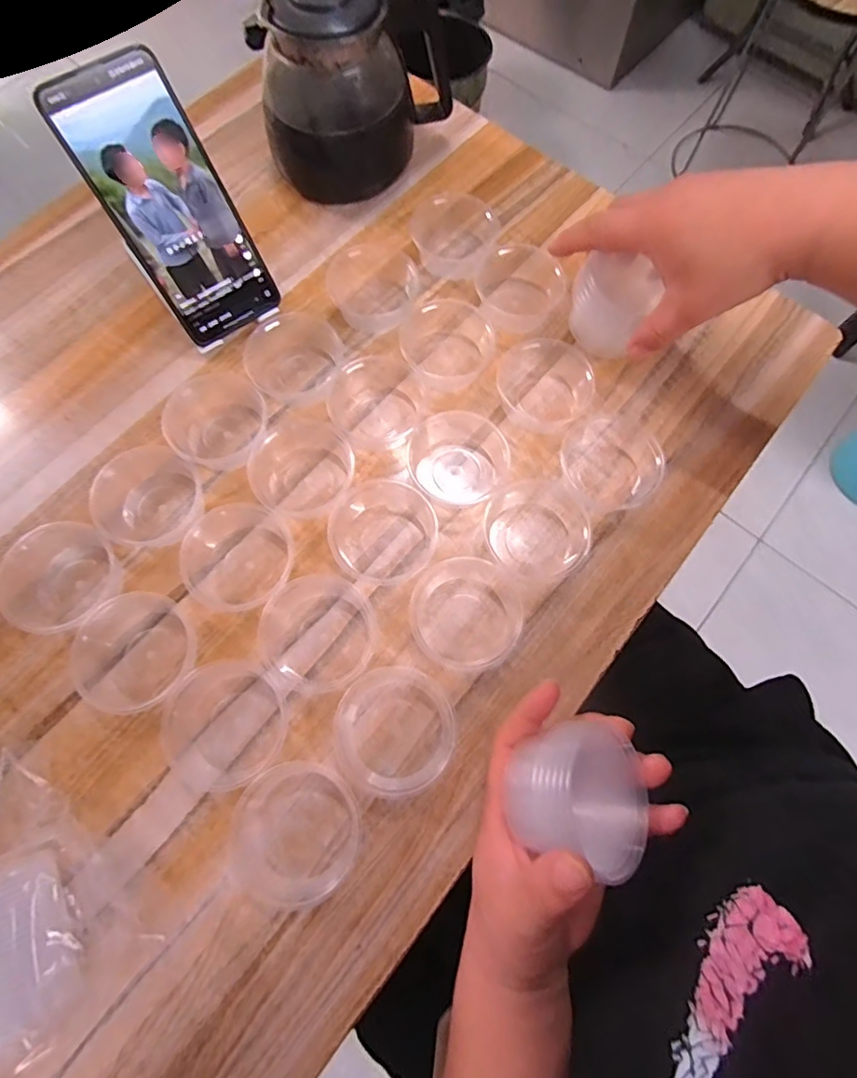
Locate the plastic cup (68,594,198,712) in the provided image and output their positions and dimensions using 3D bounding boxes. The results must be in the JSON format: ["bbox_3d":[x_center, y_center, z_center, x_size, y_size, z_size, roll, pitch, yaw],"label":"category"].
[{"bbox_3d":[-0.180,0.069,0.328,0.063,0.033,0.066,0,70,-1],"label":"plastic cup"}]

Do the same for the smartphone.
[{"bbox_3d":[-0.173,-0.223,0.365,0.077,0.160,0.007,-37,40,-13],"label":"smartphone"}]

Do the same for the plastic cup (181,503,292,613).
[{"bbox_3d":[-0.125,0.010,0.347,0.063,0.034,0.064,0,70,-1],"label":"plastic cup"}]

